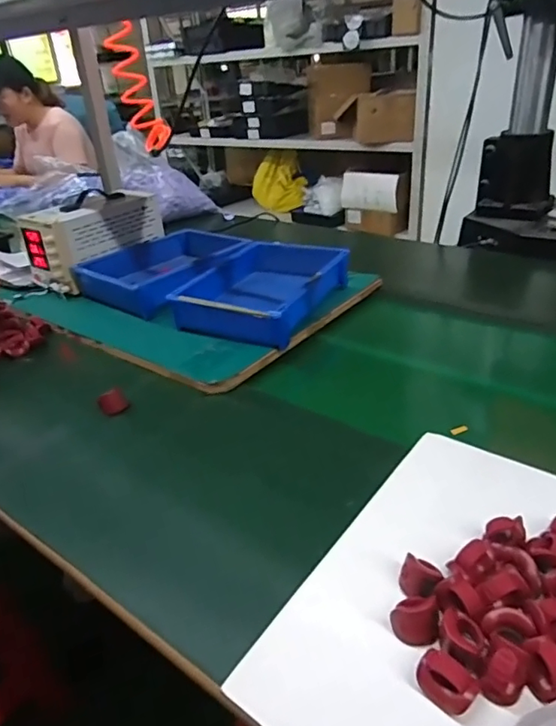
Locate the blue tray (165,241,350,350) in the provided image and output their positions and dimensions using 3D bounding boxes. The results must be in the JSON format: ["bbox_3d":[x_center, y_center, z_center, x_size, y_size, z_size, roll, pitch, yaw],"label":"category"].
[{"bbox_3d":[-0.021,-0.128,0.948,0.215,0.081,0.311,11,34,26],"label":"blue tray"}]

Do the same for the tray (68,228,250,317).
[{"bbox_3d":[-0.210,-0.194,1.072,0.239,0.068,0.323,18,37,34],"label":"tray"}]

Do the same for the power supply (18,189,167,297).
[{"bbox_3d":[-0.389,-0.269,1.125,0.137,0.153,0.269,15,35,30],"label":"power supply"}]

